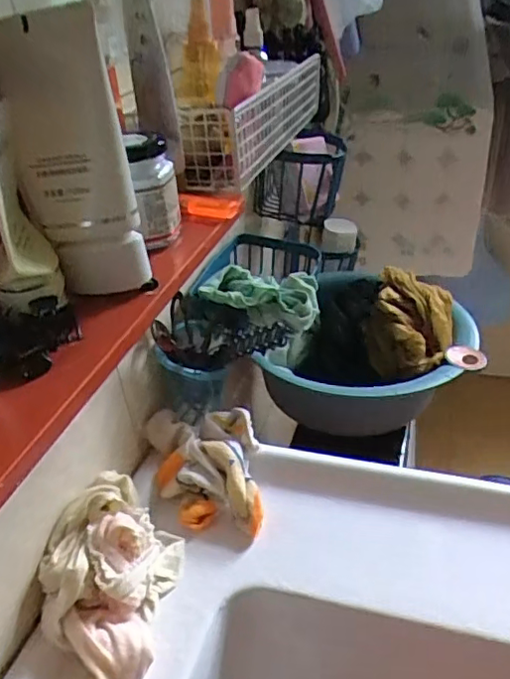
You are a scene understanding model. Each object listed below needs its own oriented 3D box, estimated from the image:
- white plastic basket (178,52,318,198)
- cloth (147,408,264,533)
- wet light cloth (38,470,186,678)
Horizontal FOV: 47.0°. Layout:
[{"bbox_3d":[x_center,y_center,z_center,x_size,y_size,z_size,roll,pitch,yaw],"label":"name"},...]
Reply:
[{"bbox_3d":[0.005,-0.217,0.581,0.057,0.072,0.245,10,37,22],"label":"white plastic basket"},{"bbox_3d":[-0.052,0.126,0.577,0.107,0.047,0.120,-5,34,2],"label":"cloth"},{"bbox_3d":[-0.117,0.186,0.470,0.088,0.075,0.161,0,35,9],"label":"wet light cloth"}]

